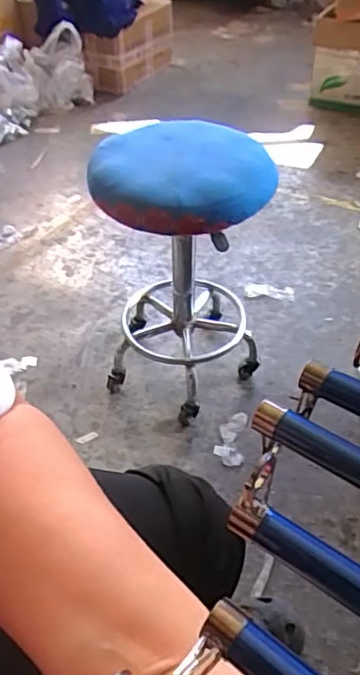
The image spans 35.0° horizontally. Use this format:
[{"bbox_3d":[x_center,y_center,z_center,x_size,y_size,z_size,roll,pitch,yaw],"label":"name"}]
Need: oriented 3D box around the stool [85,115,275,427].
[{"bbox_3d":[0.010,-0.124,1.218,0.341,0.562,0.363,-1,42,2],"label":"stool"}]

